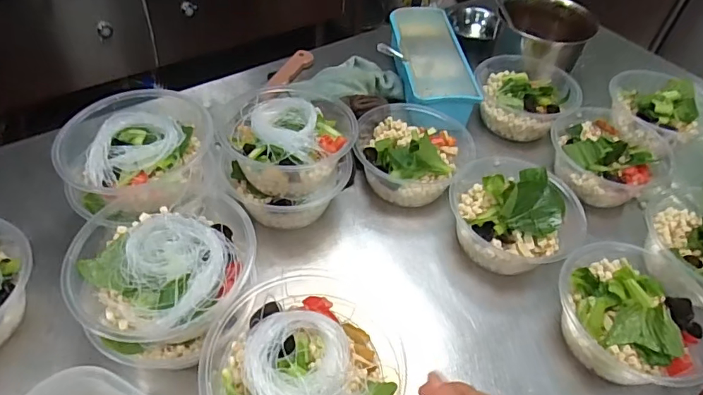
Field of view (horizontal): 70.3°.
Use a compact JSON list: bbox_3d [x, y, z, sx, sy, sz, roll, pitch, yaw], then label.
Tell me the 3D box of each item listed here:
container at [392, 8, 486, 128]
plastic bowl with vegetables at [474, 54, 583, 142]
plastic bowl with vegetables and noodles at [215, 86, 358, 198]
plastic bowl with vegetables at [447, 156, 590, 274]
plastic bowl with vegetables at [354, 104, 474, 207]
[{"bbox_3d":[0.136,-0.227,0.864,0.115,0.067,0.301,-1,48,-8],"label":"container"},{"bbox_3d":[0.291,-0.174,0.847,0.168,0.062,0.171,3,48,-4],"label":"plastic bowl with vegetables"},{"bbox_3d":[-0.079,-0.072,0.630,0.162,0.071,0.148,3,48,-4],"label":"plastic bowl with vegetables and noodles"},{"bbox_3d":[0.207,0.025,0.648,0.165,0.087,0.142,12,48,4],"label":"plastic bowl with vegetables"},{"bbox_3d":[0.087,-0.067,0.725,0.160,0.080,0.159,3,48,-4],"label":"plastic bowl with vegetables"}]

